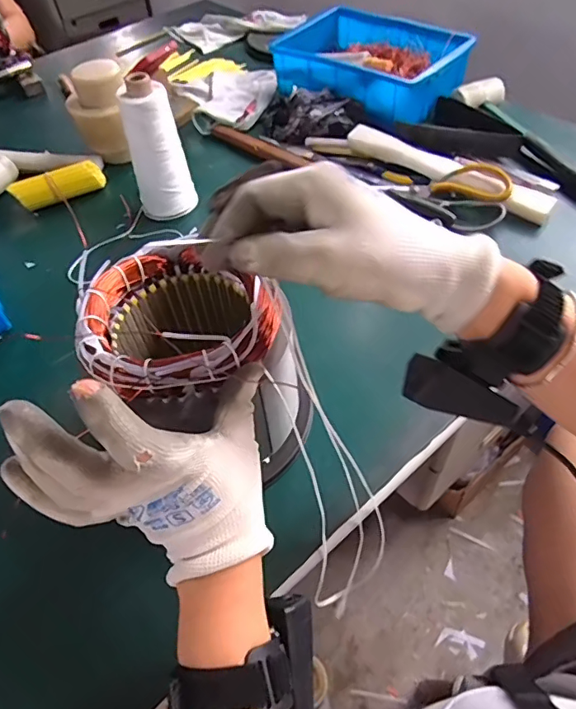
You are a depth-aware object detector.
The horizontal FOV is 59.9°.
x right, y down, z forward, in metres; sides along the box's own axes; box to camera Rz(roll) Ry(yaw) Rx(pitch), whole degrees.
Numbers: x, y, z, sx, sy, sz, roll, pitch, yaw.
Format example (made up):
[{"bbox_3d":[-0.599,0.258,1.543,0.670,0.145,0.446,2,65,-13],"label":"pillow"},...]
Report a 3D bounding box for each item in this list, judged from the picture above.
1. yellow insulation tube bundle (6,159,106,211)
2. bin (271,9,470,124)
[{"bbox_3d":[-0.330,-0.246,0.725,0.125,0.038,0.032,-32,56,-18],"label":"yellow insulation tube bundle"},{"bbox_3d":[0.144,-0.496,0.852,0.281,0.075,0.222,30,60,26],"label":"bin"}]

